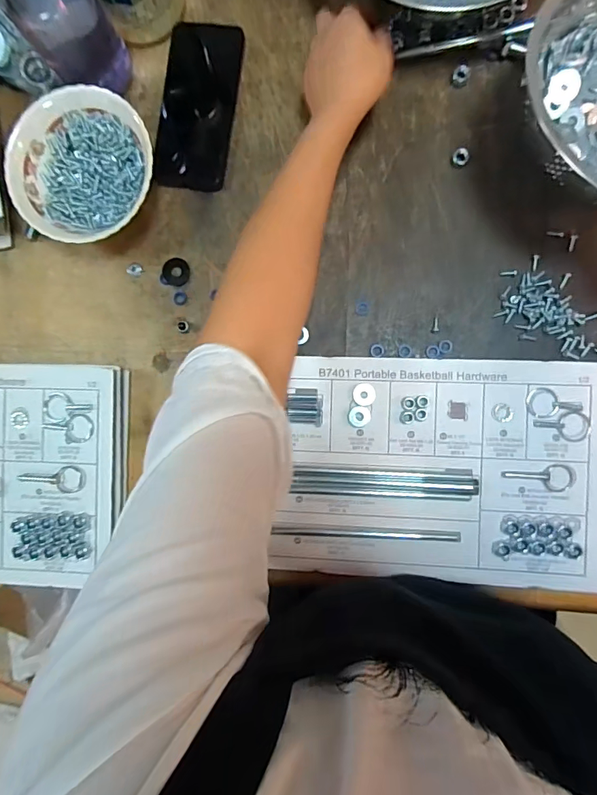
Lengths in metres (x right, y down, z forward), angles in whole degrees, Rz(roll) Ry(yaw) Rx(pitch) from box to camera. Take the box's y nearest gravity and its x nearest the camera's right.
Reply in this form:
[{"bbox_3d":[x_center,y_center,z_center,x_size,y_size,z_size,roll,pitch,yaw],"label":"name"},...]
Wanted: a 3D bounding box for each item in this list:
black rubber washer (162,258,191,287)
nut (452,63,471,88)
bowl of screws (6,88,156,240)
[{"bbox_3d":[-0.133,-0.136,0.465,0.028,0.004,0.031,-13,90,7],"label":"black rubber washer"},{"bbox_3d":[0.163,-0.321,0.429,0.017,0.011,0.019,14,93,6],"label":"nut"},{"bbox_3d":[-0.212,-0.229,0.444,0.141,0.058,0.139,0,91,6],"label":"bowl of screws"}]

